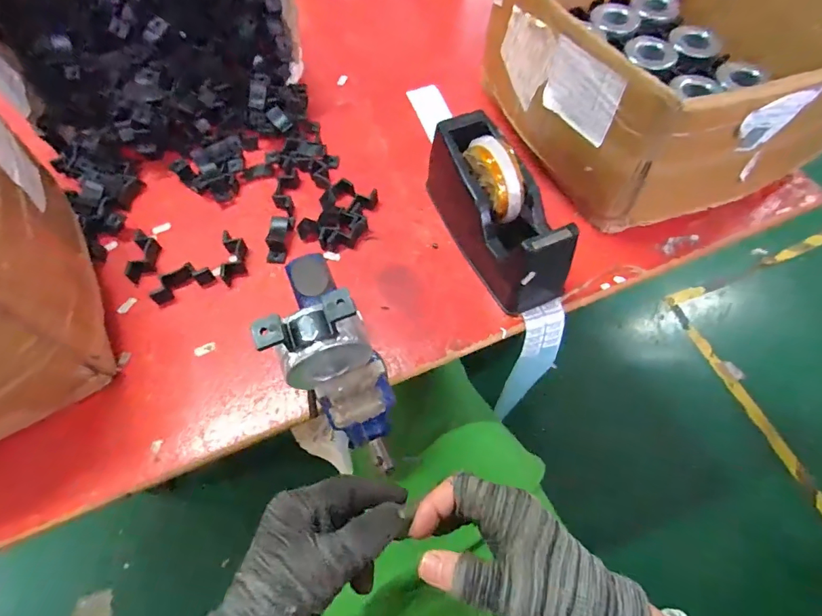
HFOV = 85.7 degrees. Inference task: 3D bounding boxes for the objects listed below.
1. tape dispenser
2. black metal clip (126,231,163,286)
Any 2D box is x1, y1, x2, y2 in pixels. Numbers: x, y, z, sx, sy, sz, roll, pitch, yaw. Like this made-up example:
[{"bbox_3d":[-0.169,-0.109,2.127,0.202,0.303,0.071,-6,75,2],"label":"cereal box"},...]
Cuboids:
[{"bbox_3d":[0.087,-0.107,0.457,0.071,0.109,0.209,-22,63,-11],"label":"tape dispenser"},{"bbox_3d":[-0.300,-0.056,0.495,0.026,0.024,0.059,9,76,6],"label":"black metal clip"}]

